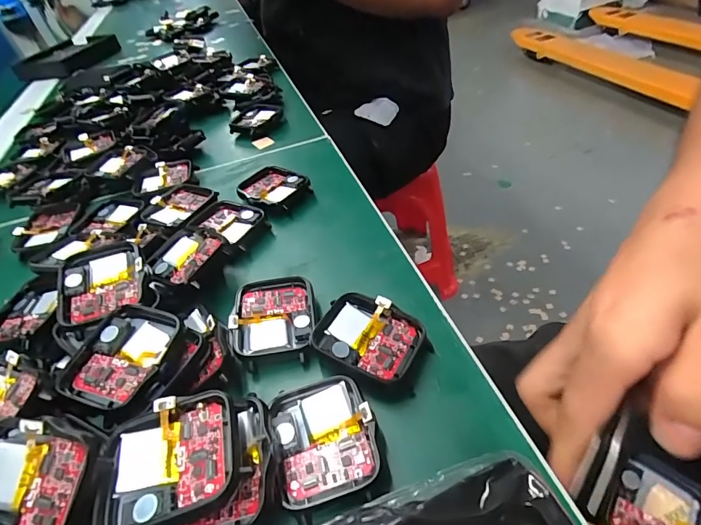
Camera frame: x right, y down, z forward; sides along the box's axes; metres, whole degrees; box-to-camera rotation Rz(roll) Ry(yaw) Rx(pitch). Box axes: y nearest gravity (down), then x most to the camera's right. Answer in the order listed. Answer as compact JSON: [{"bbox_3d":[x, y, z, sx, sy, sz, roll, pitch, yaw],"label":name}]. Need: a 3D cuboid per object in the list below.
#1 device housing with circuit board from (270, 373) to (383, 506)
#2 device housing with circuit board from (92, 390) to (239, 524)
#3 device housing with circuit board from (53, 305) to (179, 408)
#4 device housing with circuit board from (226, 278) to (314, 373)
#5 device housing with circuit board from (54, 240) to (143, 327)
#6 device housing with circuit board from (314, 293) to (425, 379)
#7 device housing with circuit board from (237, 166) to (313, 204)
[{"bbox_3d":[-0.010,0.061,0.145,0.035,0.008,0.040,-18,43,-6],"label":"device housing with circuit board"},{"bbox_3d":[-0.057,0.060,0.127,0.041,0.008,0.035,-18,43,-7],"label":"device housing with circuit board"},{"bbox_3d":[-0.092,0.036,0.163,0.039,0.007,0.043,13,48,24],"label":"device housing with circuit board"},{"bbox_3d":[-0.035,0.025,0.188,0.037,0.009,0.044,-12,43,0],"label":"device housing with circuit board"},{"bbox_3d":[-0.118,0.009,0.194,0.039,0.011,0.040,-18,58,-11],"label":"device housing with circuit board"},{"bbox_3d":[0.008,0.031,0.173,0.041,0.009,0.036,12,48,23],"label":"device housing with circuit board"},{"bbox_3d":[-0.052,-0.049,0.271,0.041,0.009,0.036,26,54,33],"label":"device housing with circuit board"}]

